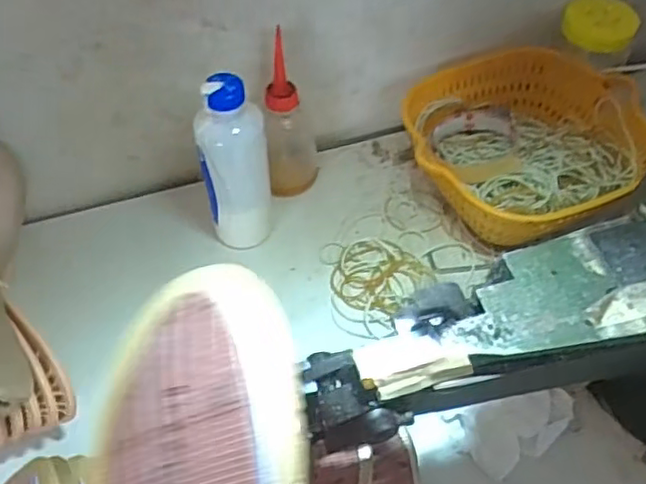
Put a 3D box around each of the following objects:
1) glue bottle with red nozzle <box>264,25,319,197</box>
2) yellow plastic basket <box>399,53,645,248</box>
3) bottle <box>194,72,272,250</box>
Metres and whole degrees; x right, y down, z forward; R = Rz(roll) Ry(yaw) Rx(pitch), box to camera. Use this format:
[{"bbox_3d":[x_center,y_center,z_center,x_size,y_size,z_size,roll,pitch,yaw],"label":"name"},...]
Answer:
[{"bbox_3d":[-0.034,-0.110,0.594,0.053,0.154,0.043,-2,53,1],"label":"glue bottle with red nozzle"},{"bbox_3d":[0.187,-0.088,0.606,0.203,0.087,0.213,-1,53,1],"label":"yellow plastic basket"},{"bbox_3d":[-0.075,-0.058,0.540,0.048,0.174,0.055,21,57,17],"label":"bottle"}]

